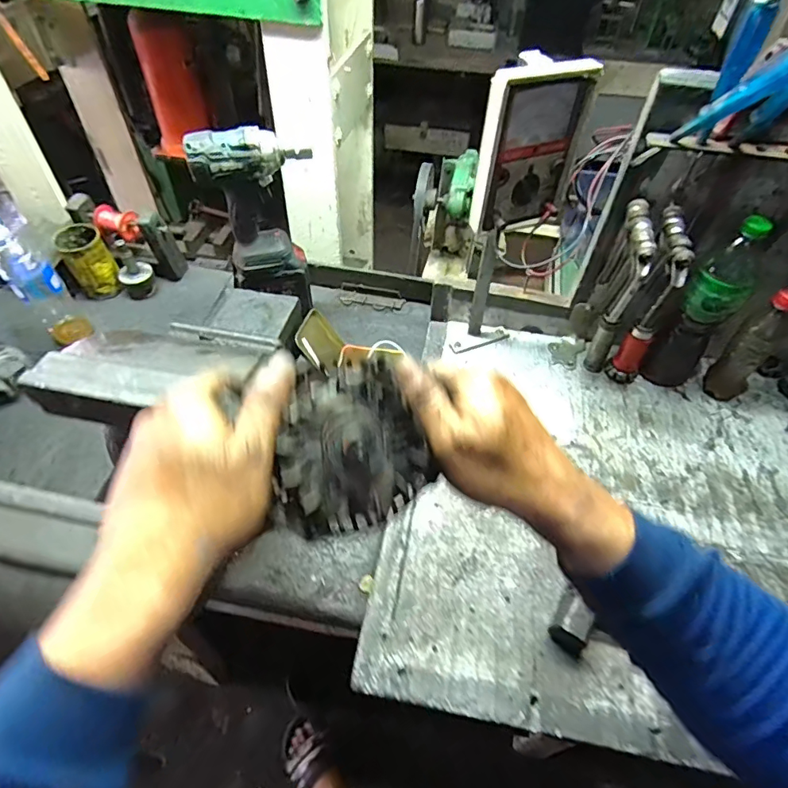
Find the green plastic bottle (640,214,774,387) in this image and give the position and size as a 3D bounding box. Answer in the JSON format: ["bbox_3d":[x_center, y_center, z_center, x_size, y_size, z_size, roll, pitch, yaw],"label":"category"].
[{"bbox_3d":[0.435,-0.114,0.681,0.067,0.273,0.065,34,56,22],"label":"green plastic bottle"}]

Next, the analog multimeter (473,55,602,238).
[{"bbox_3d":[0.152,-0.288,0.563,0.121,0.164,0.057,-23,55,-21],"label":"analog multimeter"}]

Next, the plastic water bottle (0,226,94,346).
[{"bbox_3d":[-0.561,-0.170,0.768,0.068,0.211,0.065,-31,59,-27],"label":"plastic water bottle"}]

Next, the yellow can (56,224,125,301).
[{"bbox_3d":[-0.551,-0.239,0.882,0.072,0.110,0.071,2,50,-2],"label":"yellow can"}]

